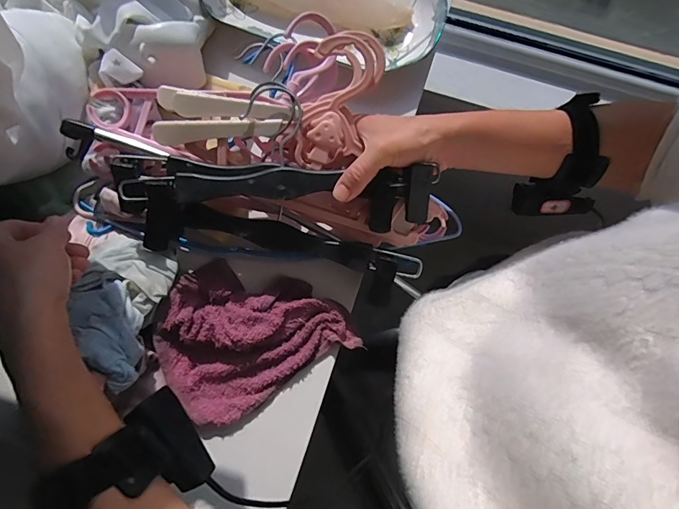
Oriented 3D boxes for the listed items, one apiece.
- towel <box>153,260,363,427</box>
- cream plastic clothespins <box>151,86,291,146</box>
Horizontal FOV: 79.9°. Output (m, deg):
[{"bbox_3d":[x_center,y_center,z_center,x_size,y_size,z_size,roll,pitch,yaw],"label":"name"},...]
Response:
[{"bbox_3d":[-0.097,0.071,0.414,0.177,0.030,0.149,-33,80,-7],"label":"towel"},{"bbox_3d":[-0.109,-0.133,0.377,0.121,0.018,0.056,-2,78,-1],"label":"cream plastic clothespins"}]

